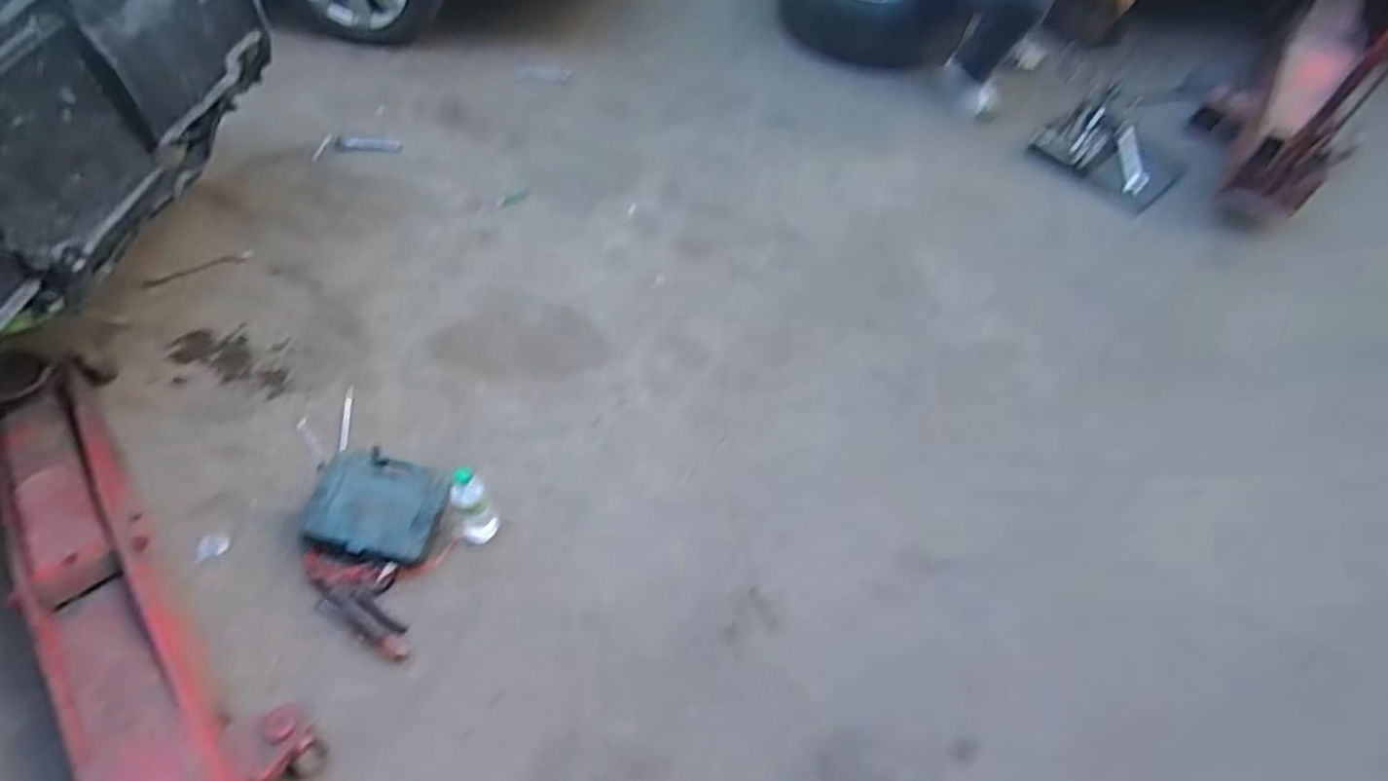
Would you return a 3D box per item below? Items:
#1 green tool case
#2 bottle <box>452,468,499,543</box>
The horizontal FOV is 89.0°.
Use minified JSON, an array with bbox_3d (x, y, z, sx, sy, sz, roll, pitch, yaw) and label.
[{"bbox_3d":[-0.616,0.230,1.365,0.258,0.071,0.205,14,56,6],"label":"green tool case"},{"bbox_3d":[-0.415,0.217,1.316,0.070,0.180,0.076,2,56,-3],"label":"bottle"}]

